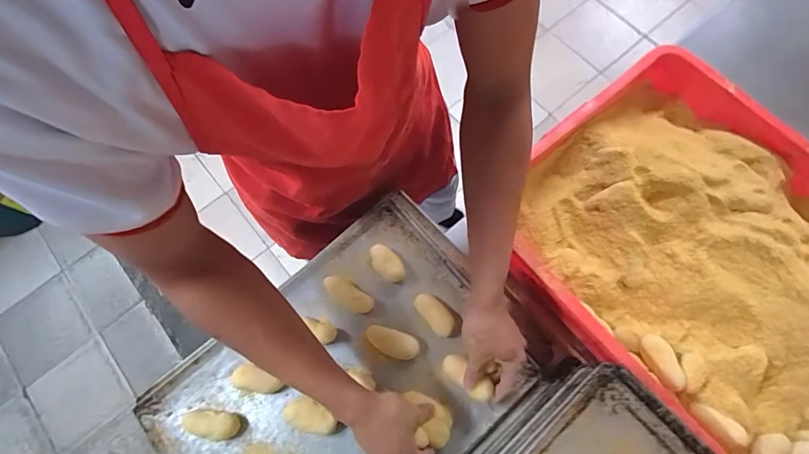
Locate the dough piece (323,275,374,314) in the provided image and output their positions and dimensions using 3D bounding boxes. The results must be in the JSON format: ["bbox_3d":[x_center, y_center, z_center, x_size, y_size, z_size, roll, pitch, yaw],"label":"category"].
[{"bbox_3d":[-0.082,0.098,0.588,0.077,0.014,0.032,26,75,9],"label":"dough piece"}]

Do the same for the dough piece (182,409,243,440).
[{"bbox_3d":[-0.257,0.259,0.536,0.078,0.031,0.030,7,73,3],"label":"dough piece"}]

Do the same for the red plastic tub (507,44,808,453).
[{"bbox_3d":[0.437,0.068,0.550,0.415,0.111,0.585,-39,76,-10],"label":"red plastic tub"}]

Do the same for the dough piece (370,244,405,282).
[{"bbox_3d":[-0.027,0.054,0.598,0.034,0.014,0.062,-40,76,-10],"label":"dough piece"}]

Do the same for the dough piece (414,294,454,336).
[{"bbox_3d":[0.042,0.123,0.572,0.030,0.016,0.067,-41,76,-10],"label":"dough piece"}]

